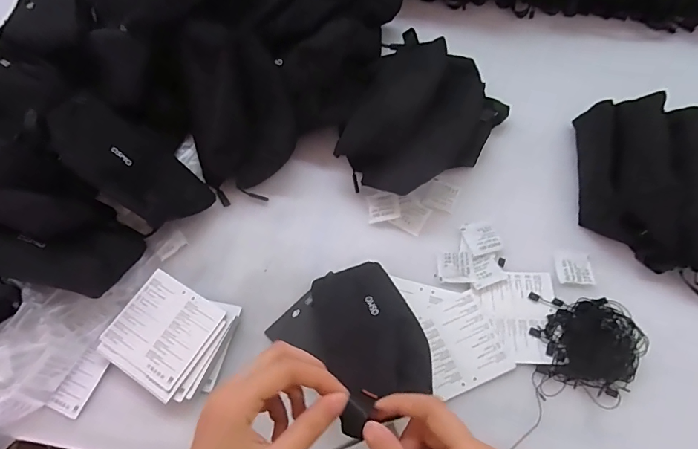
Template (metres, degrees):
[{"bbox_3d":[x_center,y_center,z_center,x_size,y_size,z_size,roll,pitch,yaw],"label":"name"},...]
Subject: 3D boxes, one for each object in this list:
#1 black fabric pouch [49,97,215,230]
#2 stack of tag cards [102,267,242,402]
[{"bbox_3d":[-0.248,-0.067,0.485,0.181,0.033,0.083,40,66,-22],"label":"black fabric pouch"},{"bbox_3d":[-0.184,0.117,0.445,0.123,0.029,0.104,19,66,12],"label":"stack of tag cards"}]

